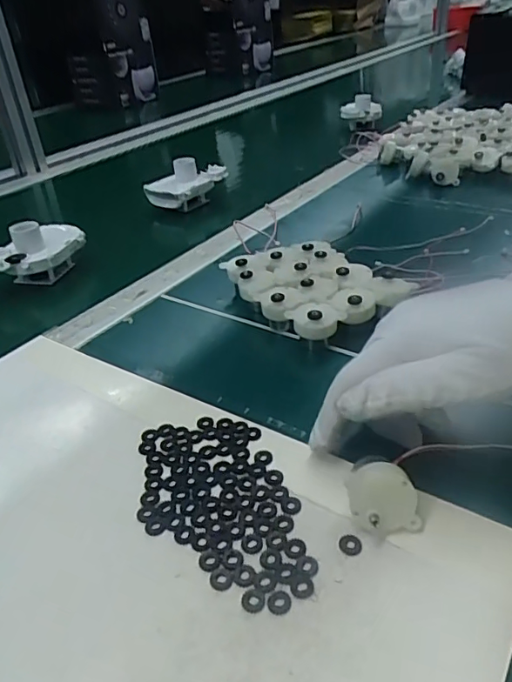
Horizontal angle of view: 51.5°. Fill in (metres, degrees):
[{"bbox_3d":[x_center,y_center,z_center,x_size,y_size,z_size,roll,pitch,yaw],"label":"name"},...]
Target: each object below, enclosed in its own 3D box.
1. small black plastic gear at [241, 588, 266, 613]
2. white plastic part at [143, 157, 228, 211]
[{"bbox_3d":[-0.001,0.116,0.239,0.010,0.004,0.011,-3,34,2],"label":"small black plastic gear"},{"bbox_3d":[-0.089,-0.205,0.681,0.061,0.054,0.099,24,43,35],"label":"white plastic part"}]

